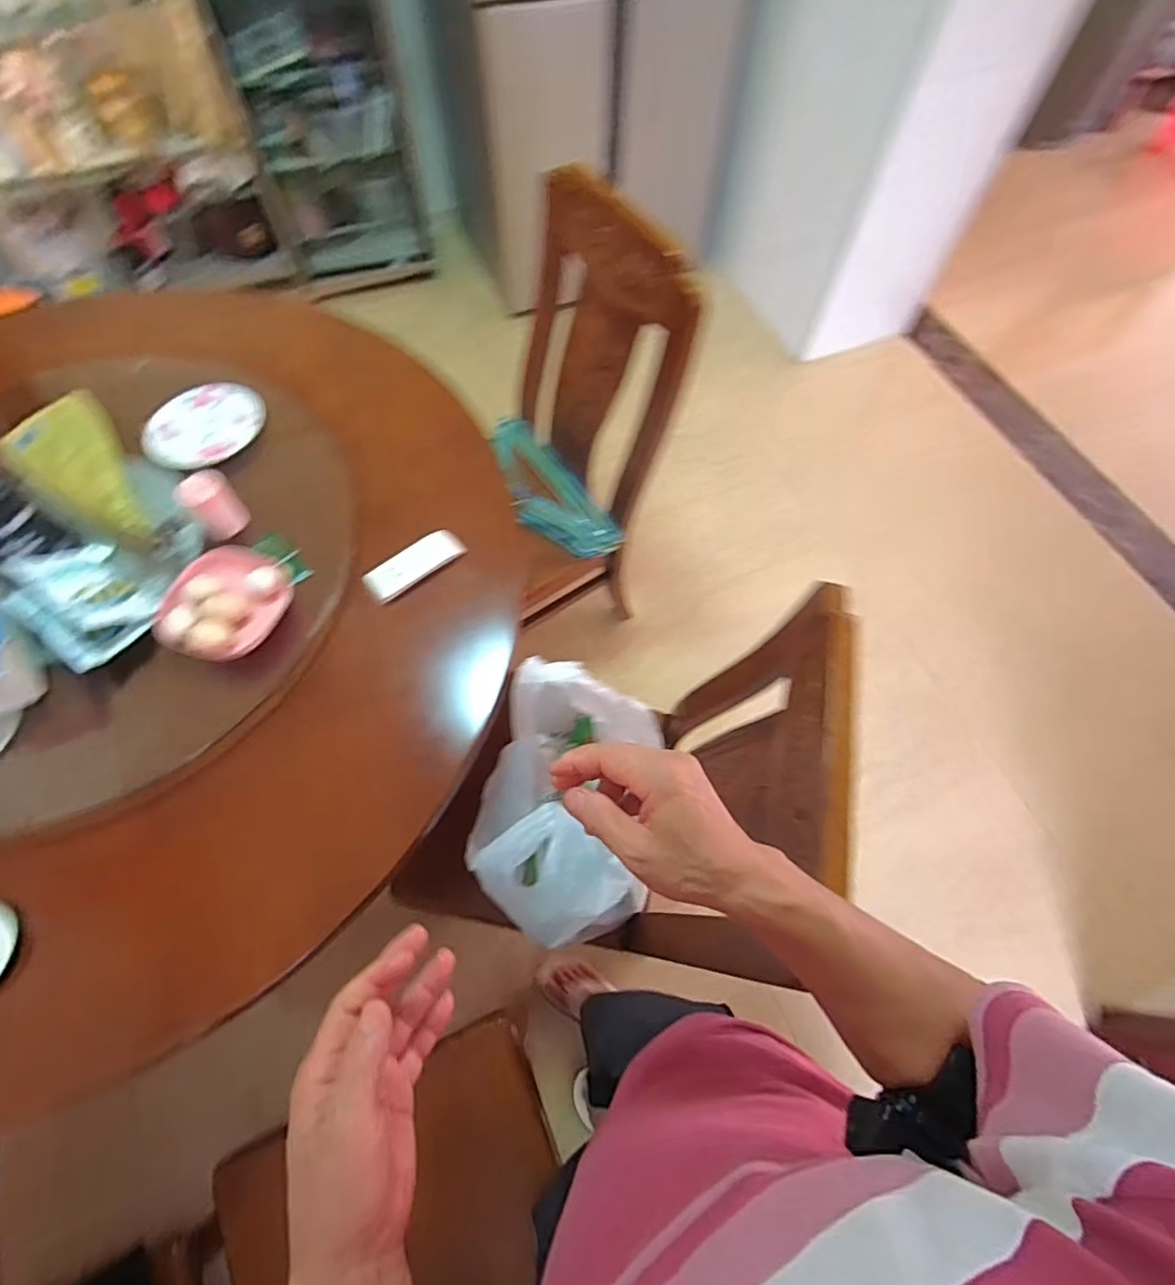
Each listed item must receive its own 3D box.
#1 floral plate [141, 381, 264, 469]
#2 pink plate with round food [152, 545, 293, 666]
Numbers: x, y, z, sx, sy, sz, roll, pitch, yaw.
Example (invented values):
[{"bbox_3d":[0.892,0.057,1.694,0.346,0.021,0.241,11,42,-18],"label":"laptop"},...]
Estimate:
[{"bbox_3d":[-0.589,-0.337,0.942,0.149,0.030,0.160,0,68,1],"label":"floral plate"},{"bbox_3d":[-0.475,-0.055,0.801,0.147,0.048,0.157,1,64,-1],"label":"pink plate with round food"}]

